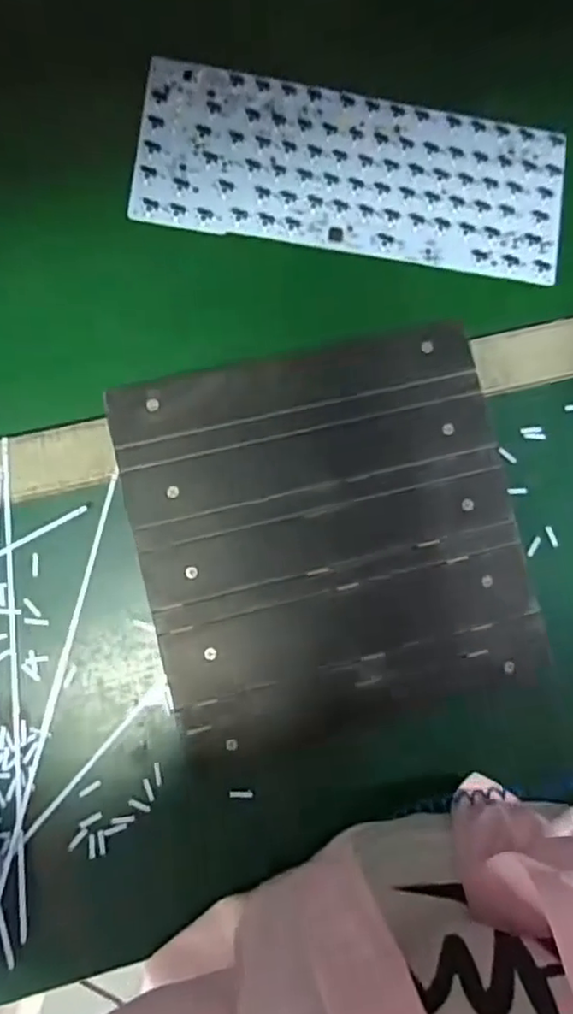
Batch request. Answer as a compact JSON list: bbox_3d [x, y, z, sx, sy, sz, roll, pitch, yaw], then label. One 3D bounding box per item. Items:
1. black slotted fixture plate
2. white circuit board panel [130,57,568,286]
[{"bbox_3d":[0.031,0.021,0.421,0.243,0.021,0.246,-13,86,-8],"label":"black slotted fixture plate"},{"bbox_3d":[0.051,-0.242,0.460,0.305,0.008,0.118,7,83,-6],"label":"white circuit board panel"}]

